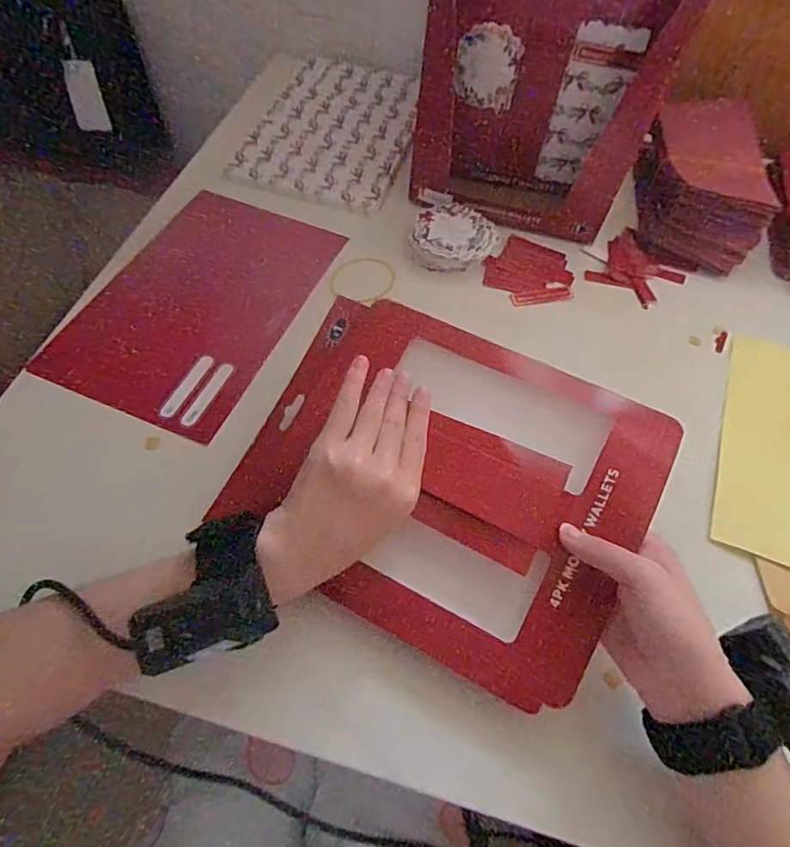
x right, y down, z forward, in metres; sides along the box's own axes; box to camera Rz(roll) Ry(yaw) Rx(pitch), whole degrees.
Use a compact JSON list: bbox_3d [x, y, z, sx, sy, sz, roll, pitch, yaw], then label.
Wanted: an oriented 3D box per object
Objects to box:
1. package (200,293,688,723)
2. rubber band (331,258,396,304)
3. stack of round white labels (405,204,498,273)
[{"bbox_3d":[0.027,0.036,0.341,0.247,0.020,0.197,26,83,12],"label":"package"},{"bbox_3d":[-0.029,-0.139,0.507,0.055,0.006,0.065,19,58,8],"label":"rubber band"},{"bbox_3d":[0.053,-0.181,0.521,0.080,0.026,0.074,-20,61,-16],"label":"stack of round white labels"}]

